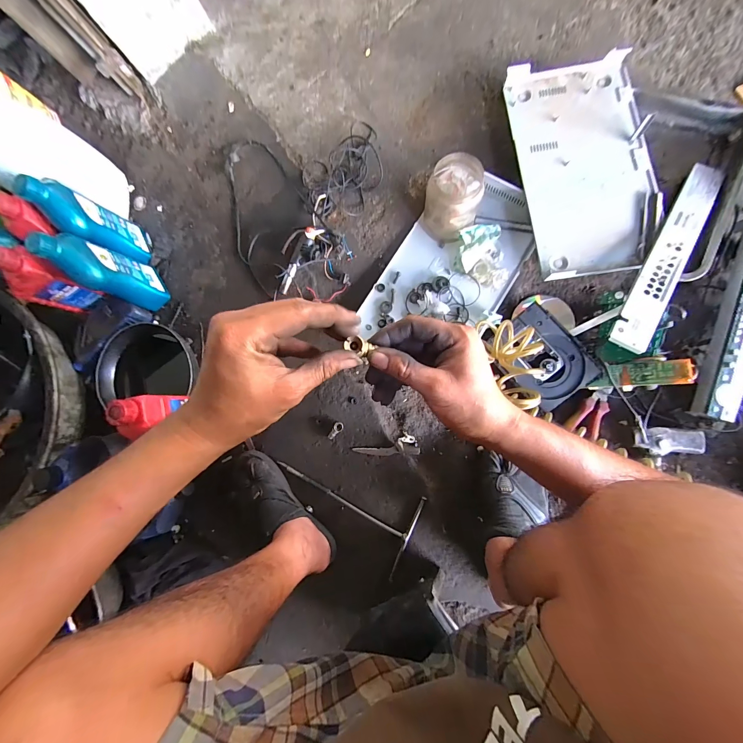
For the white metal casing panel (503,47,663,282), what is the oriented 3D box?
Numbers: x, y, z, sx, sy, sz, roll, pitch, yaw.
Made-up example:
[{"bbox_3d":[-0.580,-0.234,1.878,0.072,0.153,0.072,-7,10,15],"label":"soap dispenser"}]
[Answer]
[{"bbox_3d":[0.407,-0.394,0.616,0.229,0.031,0.427,-8,84,7],"label":"white metal casing panel"}]

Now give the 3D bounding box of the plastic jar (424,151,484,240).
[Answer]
[{"bbox_3d":[0.155,-0.326,0.623,0.095,0.144,0.106,10,86,9],"label":"plastic jar"}]

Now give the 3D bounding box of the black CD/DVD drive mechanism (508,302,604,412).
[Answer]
[{"bbox_3d":[0.326,-0.026,0.612,0.126,0.021,0.177,-41,81,3],"label":"black CD/DVD drive mechanism"}]

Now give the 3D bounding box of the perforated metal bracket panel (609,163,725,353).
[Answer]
[{"bbox_3d":[0.524,-0.207,0.567,0.059,0.019,0.414,31,77,10],"label":"perforated metal bracket panel"}]

